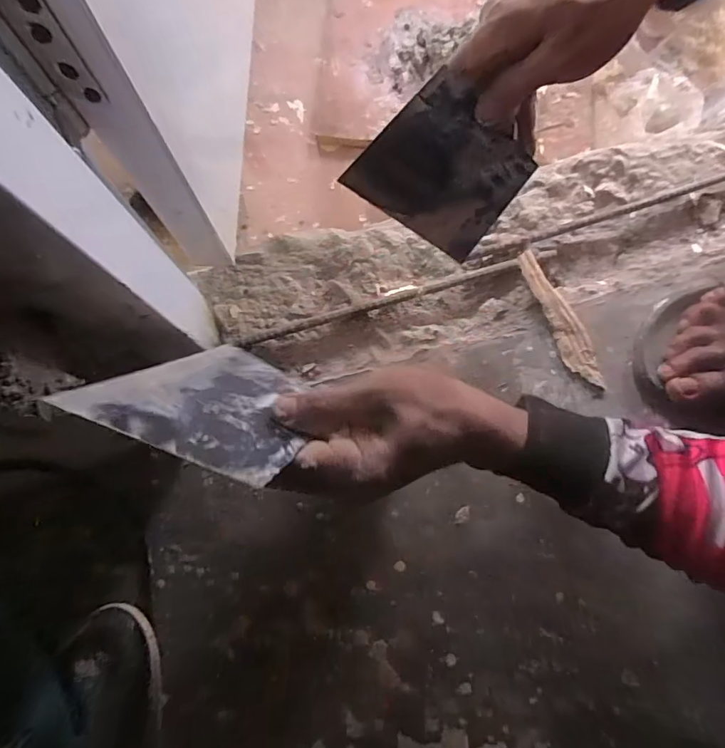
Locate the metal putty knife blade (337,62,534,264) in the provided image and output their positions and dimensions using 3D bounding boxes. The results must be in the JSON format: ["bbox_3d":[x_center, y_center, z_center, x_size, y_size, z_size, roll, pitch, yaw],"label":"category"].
[{"bbox_3d":[0.064,-0.151,0.354,0.094,0.134,0.004,-48,43,28],"label":"metal putty knife blade"}]

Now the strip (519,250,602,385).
[{"bbox_3d":[0.192,-0.054,0.443,0.031,0.009,0.141,-23,87,-3],"label":"strip"}]

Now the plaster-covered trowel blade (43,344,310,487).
[{"bbox_3d":[-0.076,0.013,0.260,0.098,0.136,0.004,23,107,5],"label":"plaster-covered trowel blade"}]

